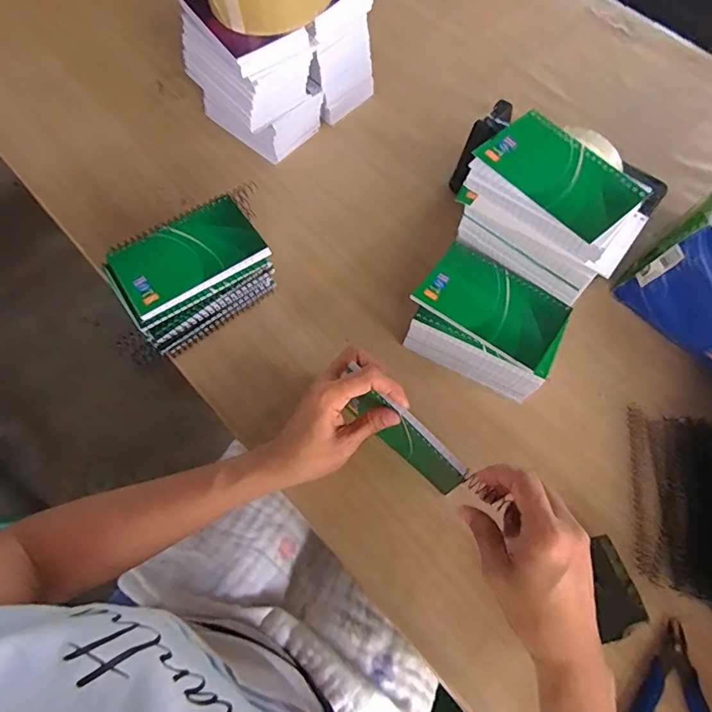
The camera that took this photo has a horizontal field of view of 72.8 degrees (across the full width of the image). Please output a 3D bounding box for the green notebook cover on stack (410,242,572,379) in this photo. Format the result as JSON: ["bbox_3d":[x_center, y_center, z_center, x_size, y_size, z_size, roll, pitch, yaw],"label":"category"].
[{"bbox_3d":[0.131,-0.048,0.449,0.134,0.009,0.080,34,70,13],"label":"green notebook cover on stack"}]

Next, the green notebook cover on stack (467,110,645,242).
[{"bbox_3d":[0.171,-0.155,0.408,0.076,0.004,0.126,-40,72,-13],"label":"green notebook cover on stack"}]

